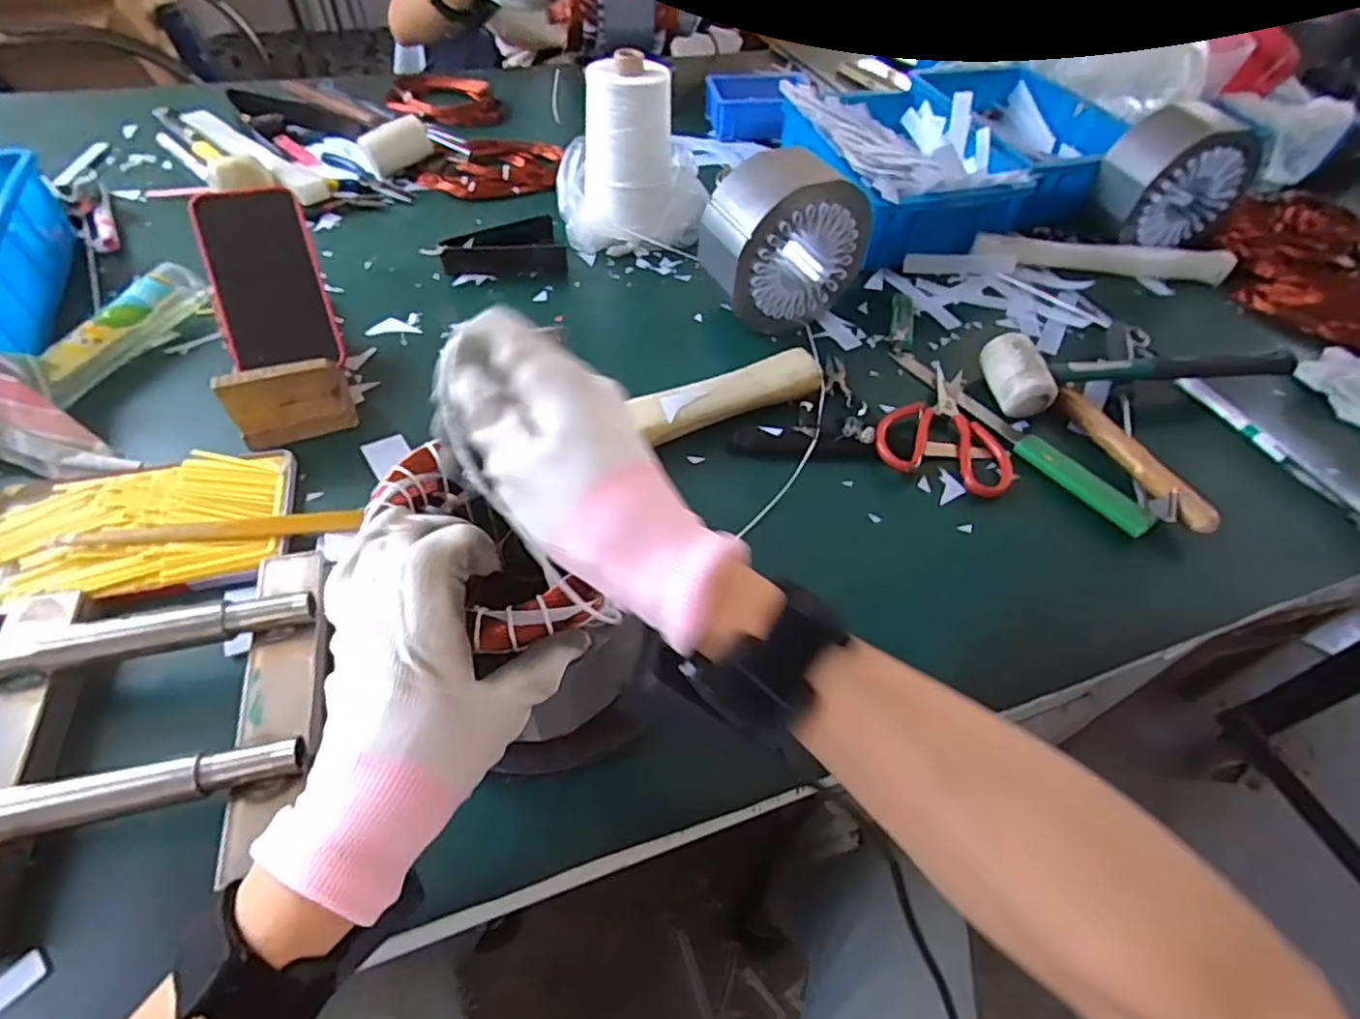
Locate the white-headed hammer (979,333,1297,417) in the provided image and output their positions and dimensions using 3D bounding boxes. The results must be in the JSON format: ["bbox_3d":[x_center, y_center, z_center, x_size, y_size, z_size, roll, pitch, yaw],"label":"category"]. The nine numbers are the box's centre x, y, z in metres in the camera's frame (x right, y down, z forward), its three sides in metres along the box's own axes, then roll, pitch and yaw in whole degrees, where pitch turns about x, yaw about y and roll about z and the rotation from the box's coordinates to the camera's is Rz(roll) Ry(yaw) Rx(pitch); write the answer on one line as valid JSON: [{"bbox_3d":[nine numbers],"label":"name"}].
[{"bbox_3d":[0.416,-0.118,0.602,0.261,0.057,0.075,3,51,-2],"label":"white-headed hammer"}]

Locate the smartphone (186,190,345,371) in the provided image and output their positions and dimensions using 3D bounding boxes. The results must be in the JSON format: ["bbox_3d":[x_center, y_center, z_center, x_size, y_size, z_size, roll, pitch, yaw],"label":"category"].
[{"bbox_3d":[-0.345,-0.189,0.547,0.080,0.011,0.157,-16,93,-11],"label":"smartphone"}]

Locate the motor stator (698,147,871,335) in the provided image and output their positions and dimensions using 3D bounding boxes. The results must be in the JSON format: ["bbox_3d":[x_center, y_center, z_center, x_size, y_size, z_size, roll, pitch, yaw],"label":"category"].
[{"bbox_3d":[0.095,-0.255,0.627,0.151,0.147,0.078,-19,55,-19],"label":"motor stator"}]

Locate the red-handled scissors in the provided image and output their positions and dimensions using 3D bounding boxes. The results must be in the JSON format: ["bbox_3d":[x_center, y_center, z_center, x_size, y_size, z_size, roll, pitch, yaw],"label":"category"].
[{"bbox_3d":[0.233,-0.078,0.585,0.113,0.018,0.148,13,51,5],"label":"red-handled scissors"}]

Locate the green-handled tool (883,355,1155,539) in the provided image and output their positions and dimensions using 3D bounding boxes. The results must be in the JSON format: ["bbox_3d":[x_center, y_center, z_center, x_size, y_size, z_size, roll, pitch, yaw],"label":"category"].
[{"bbox_3d":[0.295,-0.071,0.584,0.032,0.020,0.263,-26,58,-23],"label":"green-handled tool"}]

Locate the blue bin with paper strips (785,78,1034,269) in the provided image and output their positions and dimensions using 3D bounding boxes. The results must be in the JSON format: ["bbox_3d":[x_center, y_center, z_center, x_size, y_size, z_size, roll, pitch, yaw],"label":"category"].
[{"bbox_3d":[0.251,-0.406,0.787,0.217,0.108,0.272,-6,52,-10],"label":"blue bin with paper strips"}]

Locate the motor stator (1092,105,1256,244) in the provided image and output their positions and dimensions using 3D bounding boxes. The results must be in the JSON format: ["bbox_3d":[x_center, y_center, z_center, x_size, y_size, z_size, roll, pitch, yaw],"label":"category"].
[{"bbox_3d":[0.548,-0.375,0.734,0.141,0.129,0.096,-9,52,-12],"label":"motor stator"}]

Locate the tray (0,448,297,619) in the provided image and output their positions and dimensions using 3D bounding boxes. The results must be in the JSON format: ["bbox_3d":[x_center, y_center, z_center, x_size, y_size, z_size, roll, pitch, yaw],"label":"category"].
[{"bbox_3d":[-0.385,0.014,0.462,0.199,0.018,0.119,-12,53,-14],"label":"tray"}]

